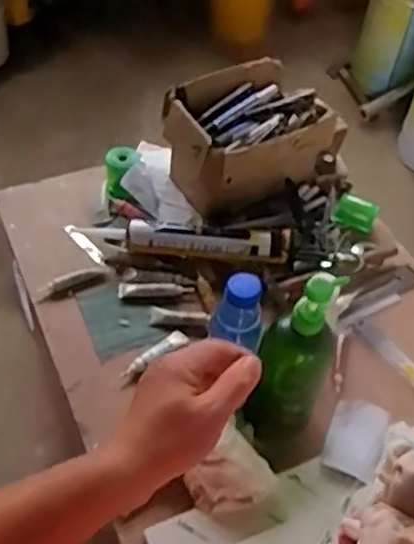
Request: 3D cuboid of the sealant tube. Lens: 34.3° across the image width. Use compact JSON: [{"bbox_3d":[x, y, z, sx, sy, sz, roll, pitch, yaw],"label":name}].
[{"bbox_3d":[0.003,-0.047,1.034,0.253,0.046,0.047,4,50,-3],"label":"sealant tube"}]

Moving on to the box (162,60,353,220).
[{"bbox_3d":[0.085,-0.239,1.145,0.302,0.131,0.196,-26,58,-25],"label":"box"}]

